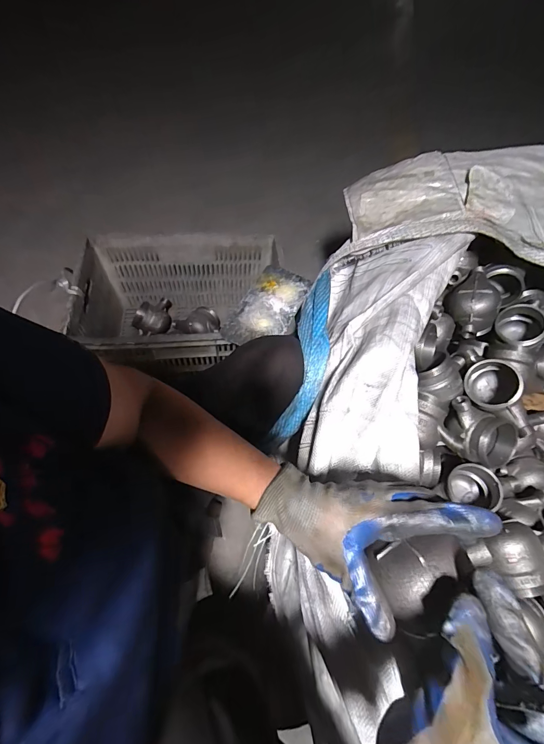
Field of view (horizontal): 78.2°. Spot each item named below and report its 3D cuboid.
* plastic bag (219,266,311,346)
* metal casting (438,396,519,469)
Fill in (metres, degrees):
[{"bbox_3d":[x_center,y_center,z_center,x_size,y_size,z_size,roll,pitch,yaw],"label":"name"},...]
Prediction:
[{"bbox_3d":[-0.004,-0.134,0.710,0.123,0.019,0.219,27,63,11],"label":"plastic bag"},{"bbox_3d":[0.323,0.097,0.524,0.118,0.067,0.079,24,63,9],"label":"metal casting"}]

